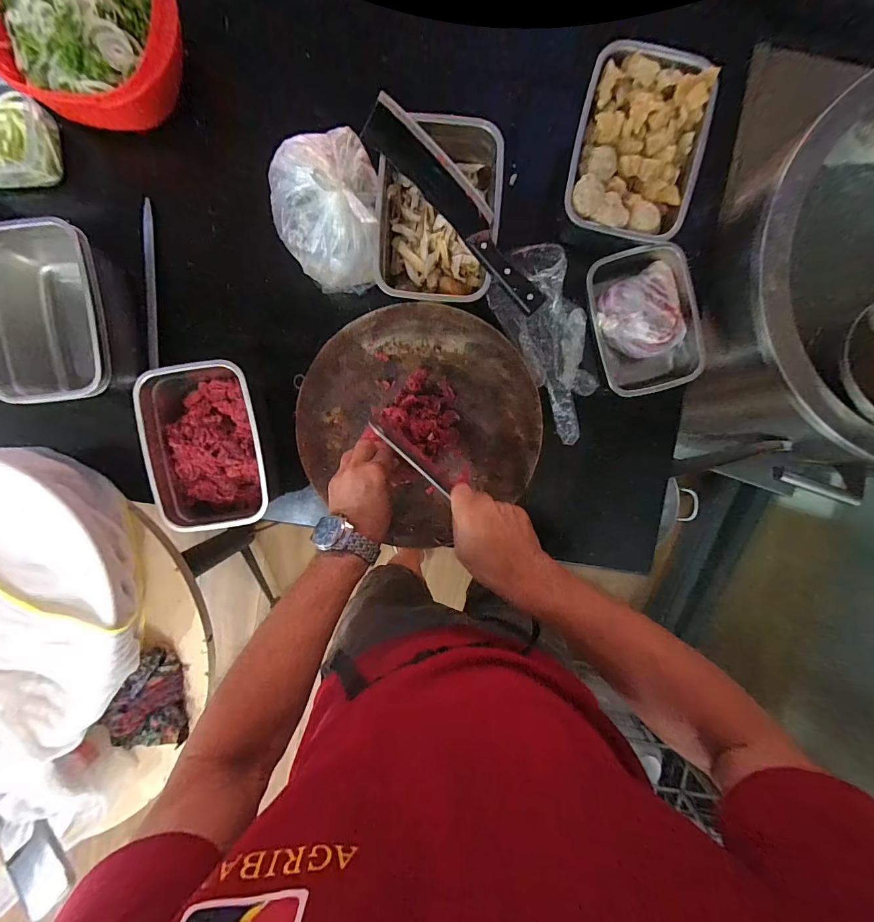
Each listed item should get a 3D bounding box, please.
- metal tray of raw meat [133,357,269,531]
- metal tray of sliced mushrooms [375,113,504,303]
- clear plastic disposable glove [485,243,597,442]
[{"bbox_3d":[-0.309,-0.019,0.564,0.154,0.072,0.221,-7,95,1],"label":"metal tray of raw meat"},{"bbox_3d":[0.003,-0.321,0.526,0.147,0.081,0.221,6,95,0],"label":"metal tray of sliced mushrooms"},{"bbox_3d":[0.167,-0.159,0.575,0.110,0.040,0.270,-24,95,2],"label":"clear plastic disposable glove"}]

